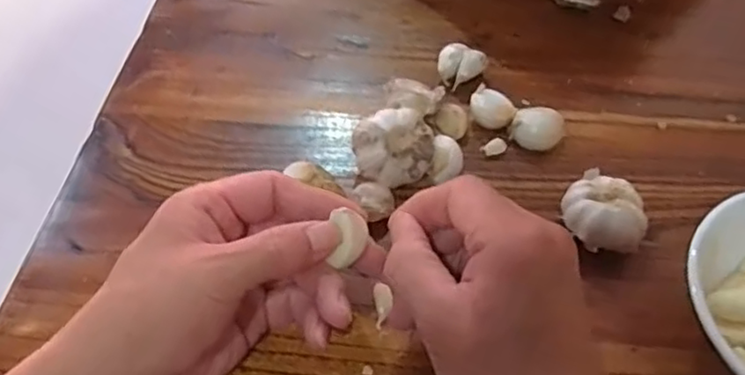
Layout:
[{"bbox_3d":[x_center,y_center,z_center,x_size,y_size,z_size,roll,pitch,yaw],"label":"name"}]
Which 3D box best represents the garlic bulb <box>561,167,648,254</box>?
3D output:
[{"bbox_3d":[0.138,0.018,0.393,0.049,0.034,0.041,30,56,21],"label":"garlic bulb"}]

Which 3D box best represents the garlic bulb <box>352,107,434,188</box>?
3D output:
[{"bbox_3d":[0.013,-0.021,0.415,0.048,0.038,0.044,6,51,3],"label":"garlic bulb"}]

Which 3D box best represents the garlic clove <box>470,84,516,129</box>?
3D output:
[{"bbox_3d":[0.083,-0.053,0.458,0.032,0.017,0.023,31,57,22],"label":"garlic clove"}]

